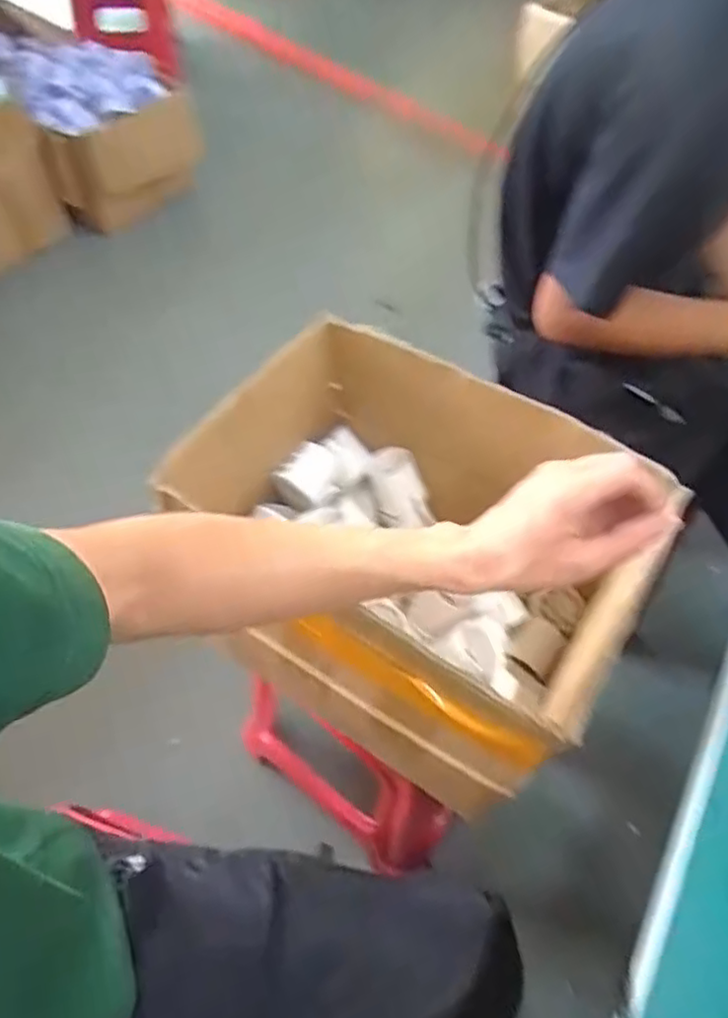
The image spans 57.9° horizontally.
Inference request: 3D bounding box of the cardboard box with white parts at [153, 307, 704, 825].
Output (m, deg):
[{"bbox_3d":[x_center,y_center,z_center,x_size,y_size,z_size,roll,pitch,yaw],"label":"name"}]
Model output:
[{"bbox_3d":[0.044,0.046,0.631,0.389,0.222,0.287,40,63,20],"label":"cardboard box with white parts"}]

